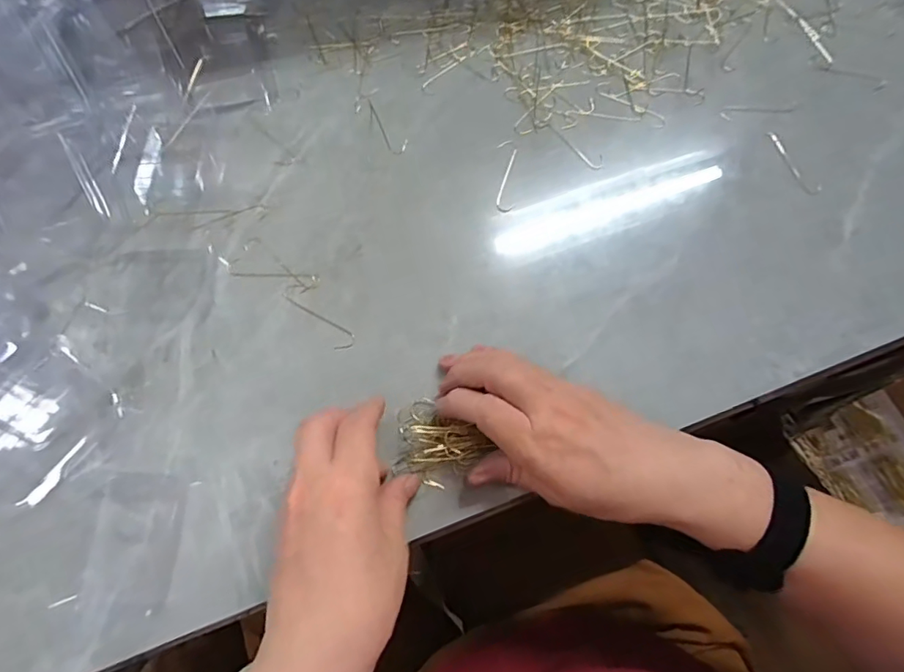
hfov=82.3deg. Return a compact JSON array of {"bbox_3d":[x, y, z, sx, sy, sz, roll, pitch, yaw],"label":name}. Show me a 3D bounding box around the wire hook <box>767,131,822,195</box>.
[{"bbox_3d":[0.269,-0.137,0.410,0.011,0.005,0.063,-24,73,-9],"label":"wire hook"}]

